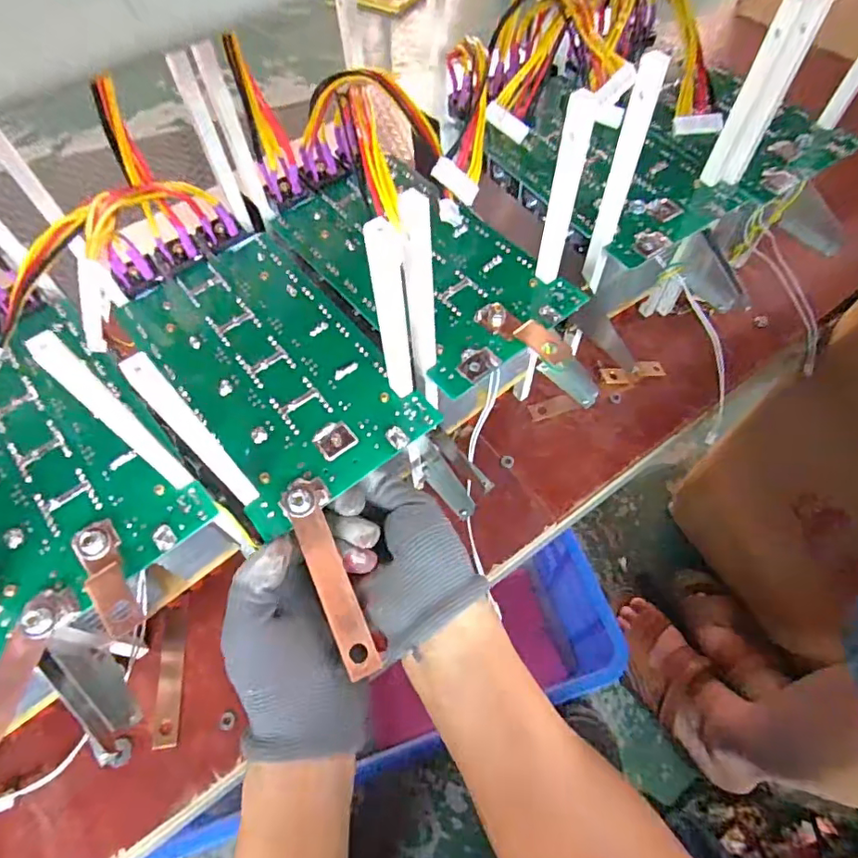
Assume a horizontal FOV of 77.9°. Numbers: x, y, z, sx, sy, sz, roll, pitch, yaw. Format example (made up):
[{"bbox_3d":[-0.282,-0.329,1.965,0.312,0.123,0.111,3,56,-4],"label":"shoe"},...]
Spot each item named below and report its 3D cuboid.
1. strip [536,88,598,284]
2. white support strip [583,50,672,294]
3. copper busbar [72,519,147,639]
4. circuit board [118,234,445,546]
[{"bbox_3d":[0.085,-0.147,0.341,0.017,0.126,0.018,6,61,5],"label":"strip"},{"bbox_3d":[0.133,-0.169,0.373,0.018,0.163,0.021,15,63,9],"label":"white support strip"},{"bbox_3d":[-0.176,0.080,0.291,0.020,0.011,0.068,-33,65,-16],"label":"copper busbar"},{"bbox_3d":[-0.111,-0.046,0.363,0.125,0.007,0.223,-36,67,-17],"label":"circuit board"}]

